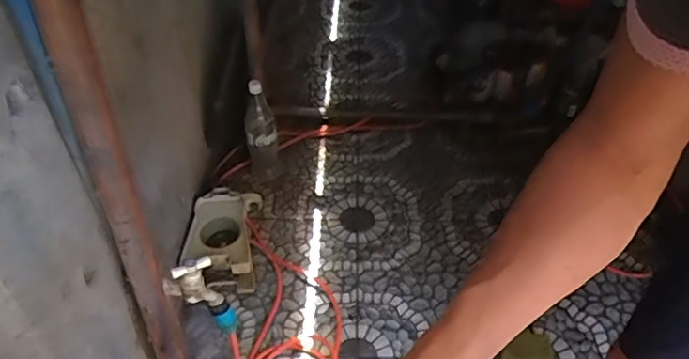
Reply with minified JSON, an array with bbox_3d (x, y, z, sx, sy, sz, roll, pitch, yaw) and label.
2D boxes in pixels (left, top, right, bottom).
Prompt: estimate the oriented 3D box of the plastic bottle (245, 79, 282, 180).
[{"bbox_3d":[-0.230,-0.127,1.527,0.088,0.309,0.095,-4,45,-6],"label":"plastic bottle"}]

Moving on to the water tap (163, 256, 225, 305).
[{"bbox_3d":[-0.240,0.160,0.850,0.085,0.090,0.036,-8,45,-9],"label":"water tap"}]

